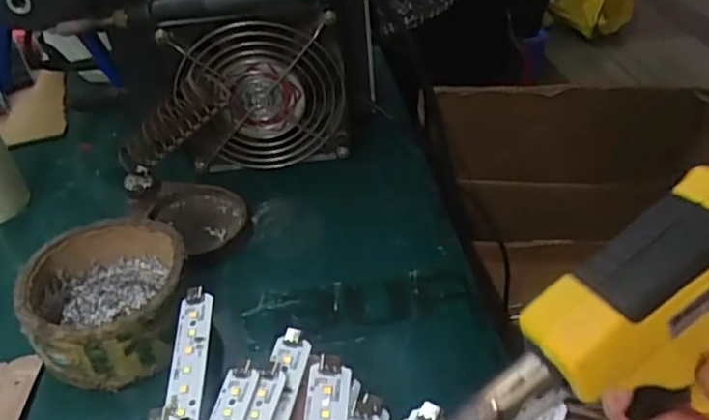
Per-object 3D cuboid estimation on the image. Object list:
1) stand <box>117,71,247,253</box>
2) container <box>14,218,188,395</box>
[{"bbox_3d":[-0.109,-0.026,0.397,0.074,0.086,0.072,-15,41,-12],"label":"stand"},{"bbox_3d":[-0.131,0.048,0.341,0.080,0.041,0.081,-15,41,-12],"label":"container"}]

